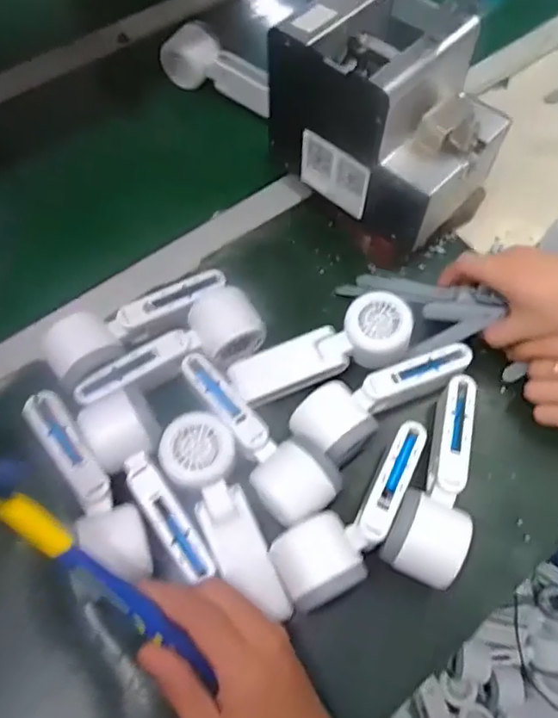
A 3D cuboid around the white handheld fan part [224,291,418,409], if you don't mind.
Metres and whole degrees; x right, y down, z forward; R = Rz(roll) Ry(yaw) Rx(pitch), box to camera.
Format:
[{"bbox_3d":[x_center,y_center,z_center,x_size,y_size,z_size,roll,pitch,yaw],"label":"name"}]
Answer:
[{"bbox_3d":[0.038,-0.006,0.485,0.160,0.036,0.055,-22,66,3],"label":"white handheld fan part"}]

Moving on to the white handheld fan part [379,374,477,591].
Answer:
[{"bbox_3d":[0.131,0.092,0.436,0.053,0.045,0.166,22,66,9],"label":"white handheld fan part"}]

